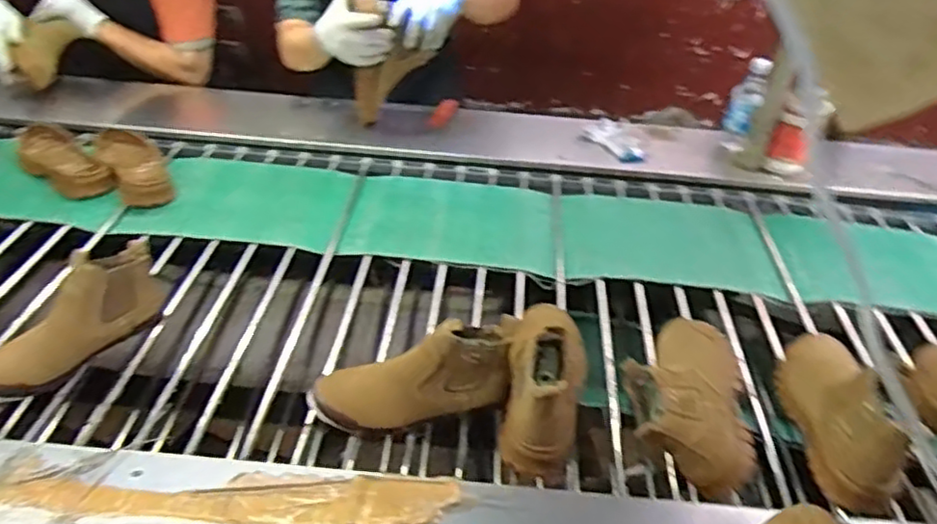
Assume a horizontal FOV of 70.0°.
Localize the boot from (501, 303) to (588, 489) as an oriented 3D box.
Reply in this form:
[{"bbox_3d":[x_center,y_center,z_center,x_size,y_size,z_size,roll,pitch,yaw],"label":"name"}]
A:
[{"bbox_3d":[0.104,0.139,0.929,0.115,0.158,0.276,10,40,10],"label":"boot"}]

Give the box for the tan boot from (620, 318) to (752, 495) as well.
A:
[{"bbox_3d":[0.301,0.178,0.951,0.168,0.101,0.276,6,40,6],"label":"tan boot"}]

